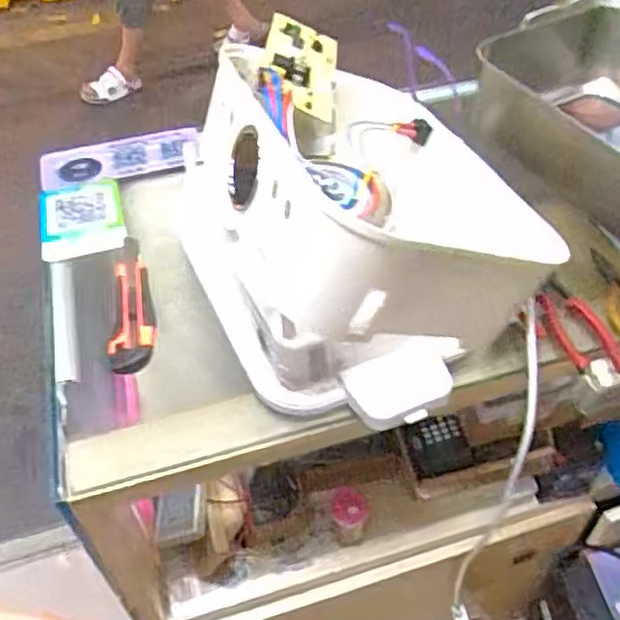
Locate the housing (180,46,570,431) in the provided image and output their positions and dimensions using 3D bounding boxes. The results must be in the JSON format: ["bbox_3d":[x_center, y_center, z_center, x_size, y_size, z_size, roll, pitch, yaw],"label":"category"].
[{"bbox_3d":[0.047,-0.097,0.590,0.243,0.184,0.325,-2,48,2],"label":"housing"}]

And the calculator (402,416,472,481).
[{"bbox_3d":[0.151,0.163,0.783,0.068,0.008,0.068,-16,92,8],"label":"calculator"}]

